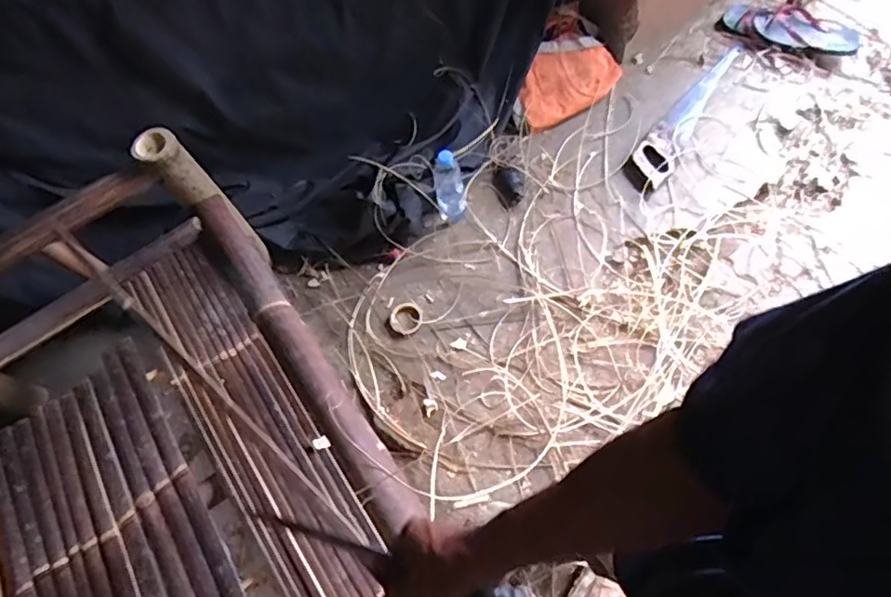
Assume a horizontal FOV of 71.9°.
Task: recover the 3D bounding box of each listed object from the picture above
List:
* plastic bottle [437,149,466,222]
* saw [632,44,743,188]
[{"bbox_3d":[0.008,-0.270,1.456,0.072,0.189,0.077,-3,66,6],"label":"plastic bottle"},{"bbox_3d":[0.641,-0.505,1.617,0.100,0.020,0.504,31,73,18],"label":"saw"}]

